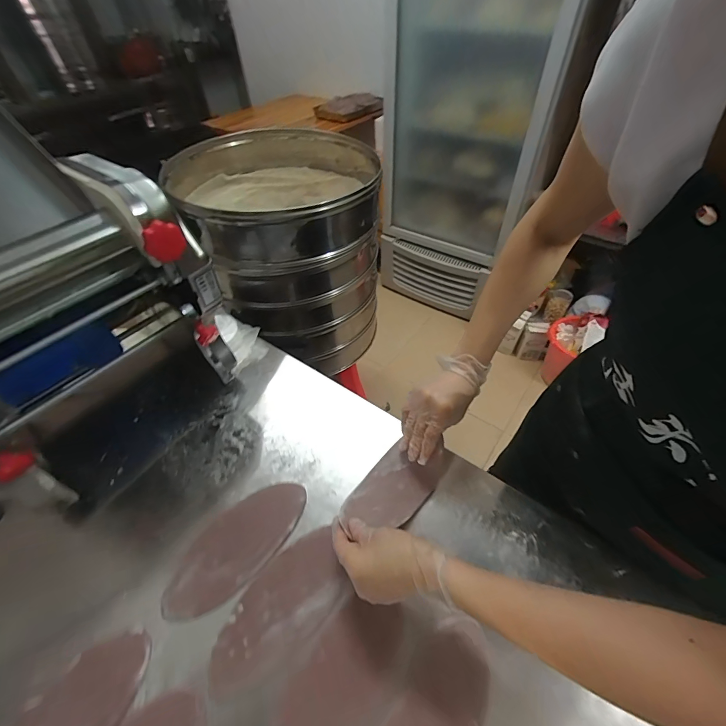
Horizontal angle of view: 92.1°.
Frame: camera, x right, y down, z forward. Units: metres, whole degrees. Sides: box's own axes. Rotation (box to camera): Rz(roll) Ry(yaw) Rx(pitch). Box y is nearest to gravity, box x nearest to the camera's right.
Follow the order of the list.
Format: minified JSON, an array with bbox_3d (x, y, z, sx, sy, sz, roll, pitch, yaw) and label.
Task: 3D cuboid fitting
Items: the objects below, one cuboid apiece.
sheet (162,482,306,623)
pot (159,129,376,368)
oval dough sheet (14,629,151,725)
[{"bbox_3d":[-0.166,0.241,0.469,0.090,0.014,0.204,34,58,28],"label":"sheet"},{"bbox_3d":[-0.182,-0.323,1.016,0.495,0.495,0.500,-1,49,1],"label":"pot"},{"bbox_3d":[-0.306,0.373,0.361,0.083,0.008,0.171,31,53,19],"label":"oval dough sheet"}]

